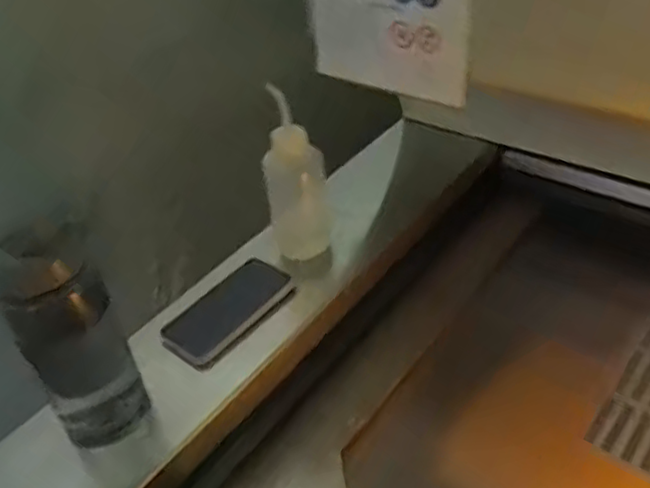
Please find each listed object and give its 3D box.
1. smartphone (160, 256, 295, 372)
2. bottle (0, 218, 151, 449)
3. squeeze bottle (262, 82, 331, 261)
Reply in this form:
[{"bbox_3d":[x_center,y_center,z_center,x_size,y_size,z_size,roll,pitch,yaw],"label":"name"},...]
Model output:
[{"bbox_3d":[-0.115,0.078,0.803,0.088,0.011,0.167,25,49,33],"label":"smartphone"},{"bbox_3d":[-0.237,0.088,0.630,0.088,0.237,0.064,-26,43,-22],"label":"bottle"},{"bbox_3d":[-0.037,-0.076,0.830,0.076,0.191,0.079,-10,39,-5],"label":"squeeze bottle"}]

